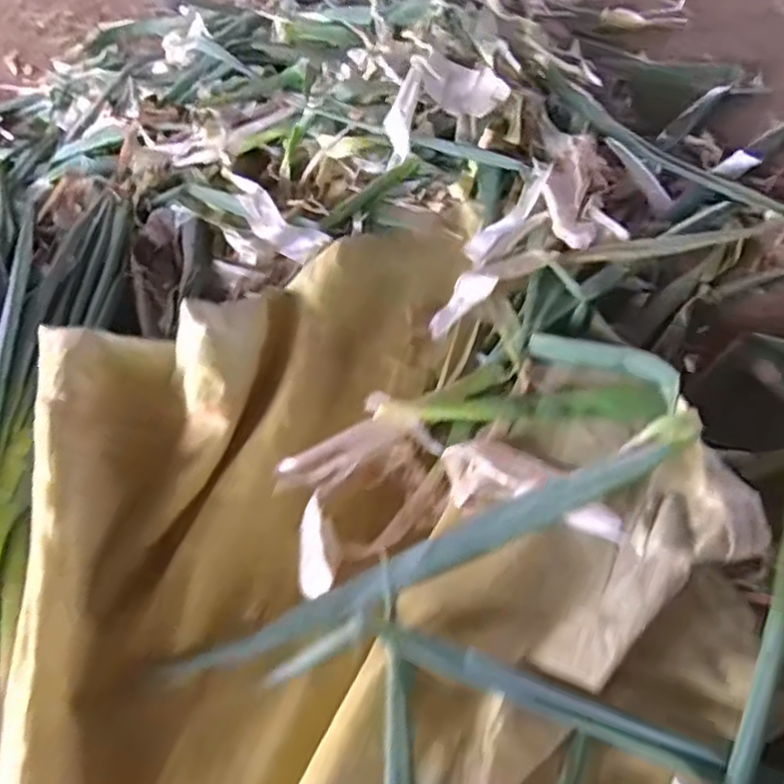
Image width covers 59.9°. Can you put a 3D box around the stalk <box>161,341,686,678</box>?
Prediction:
[{"bbox_3d":[0.033,0.081,0.626,0.525,0.067,0.208,-26,48,-14],"label":"stalk"}]

